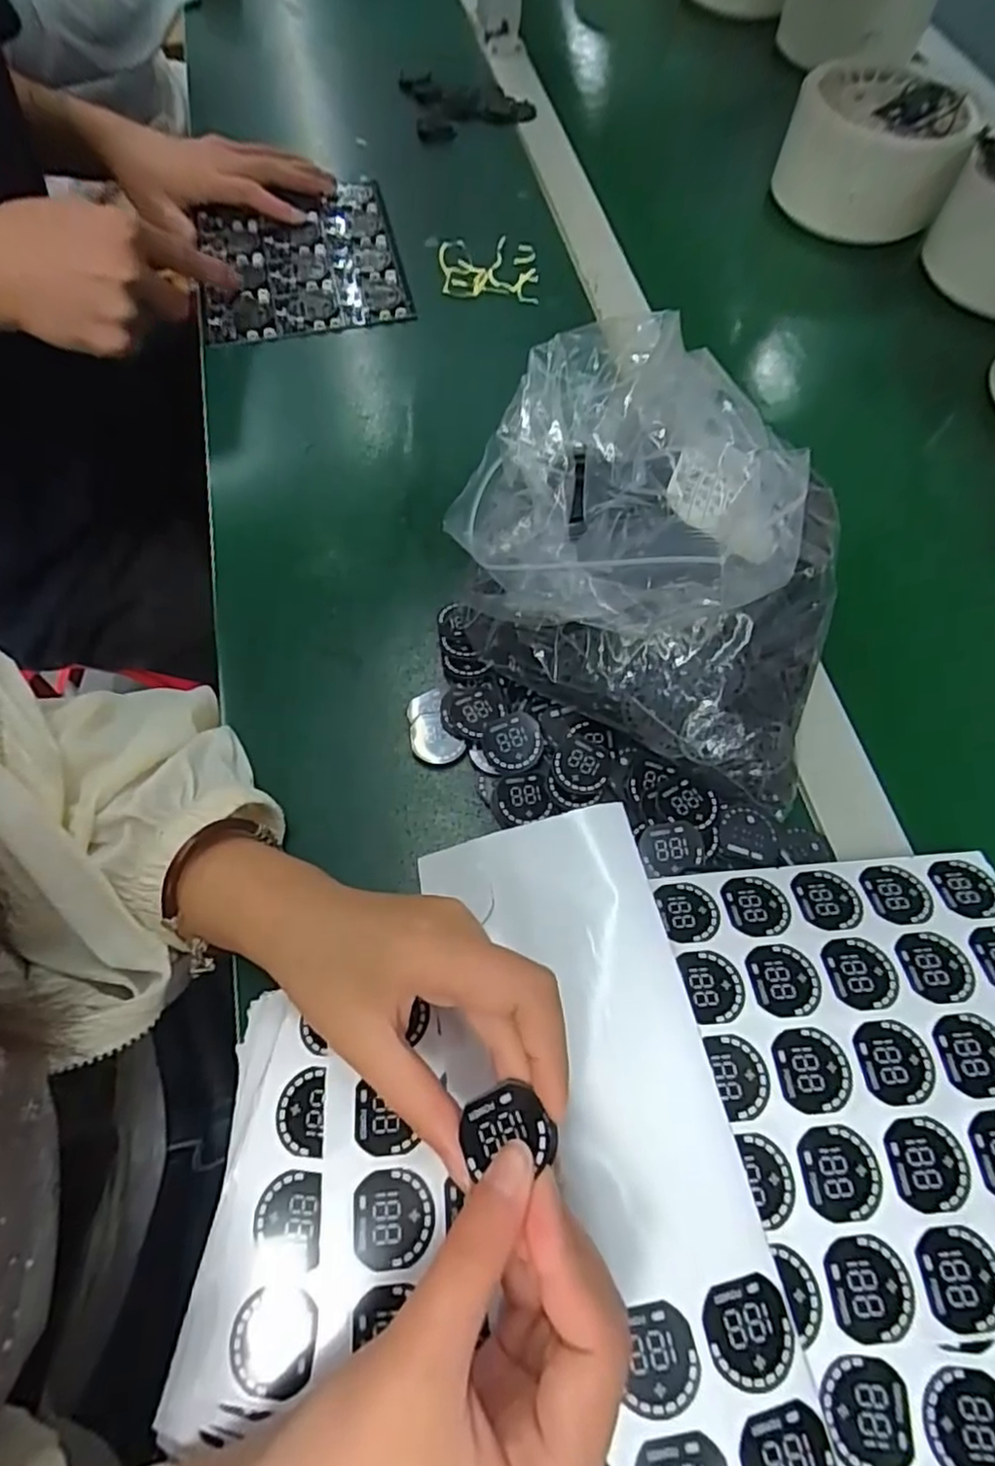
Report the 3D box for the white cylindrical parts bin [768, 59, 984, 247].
[{"bbox_3d":[0.306,-0.481,0.531,0.136,0.081,0.108,22,70,9],"label":"white cylindrical parts bin"}]

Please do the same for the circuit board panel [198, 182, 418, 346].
[{"bbox_3d":[-0.156,-0.371,0.516,0.152,0.020,0.154,-12,69,-4],"label":"circuit board panel"}]

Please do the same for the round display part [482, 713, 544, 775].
[{"bbox_3d":[0.009,0.006,0.341,0.031,0.009,0.029,0,68,1],"label":"round display part"}]

